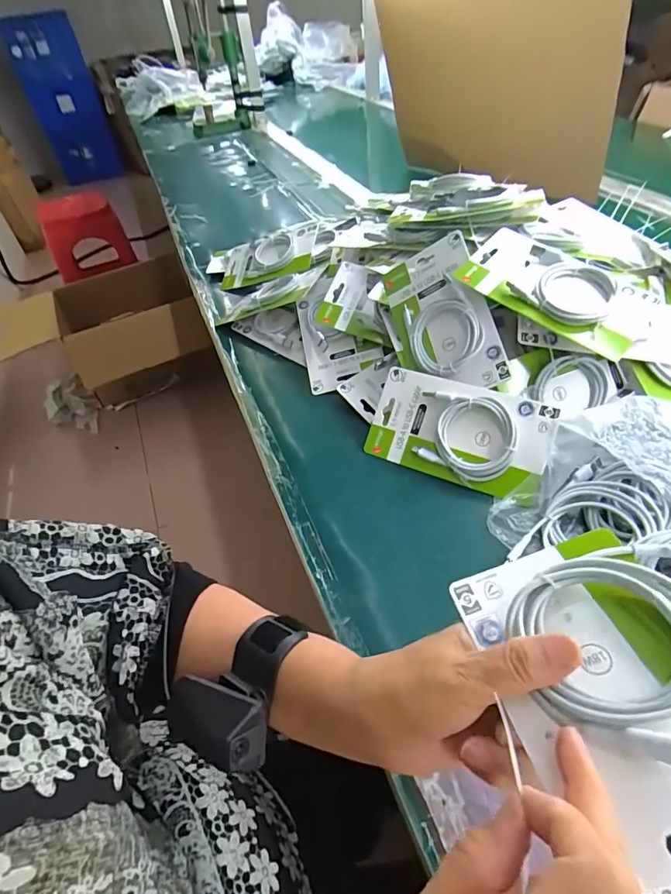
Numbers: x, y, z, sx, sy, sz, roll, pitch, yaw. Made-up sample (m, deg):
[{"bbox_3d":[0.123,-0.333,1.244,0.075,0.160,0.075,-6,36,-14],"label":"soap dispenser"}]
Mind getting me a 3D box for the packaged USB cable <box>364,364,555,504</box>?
[{"bbox_3d":[0.122,-0.018,0.470,0.177,0.013,0.100,18,90,25],"label":"packaged USB cable"}]

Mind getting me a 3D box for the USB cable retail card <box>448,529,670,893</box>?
[{"bbox_3d":[0.132,0.118,0.199,0.098,0.020,0.177,-27,42,7],"label":"USB cable retail card"}]

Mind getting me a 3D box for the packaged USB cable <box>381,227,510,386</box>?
[{"bbox_3d":[0.112,-0.139,0.500,0.108,0.024,0.175,-19,73,33],"label":"packaged USB cable"}]

